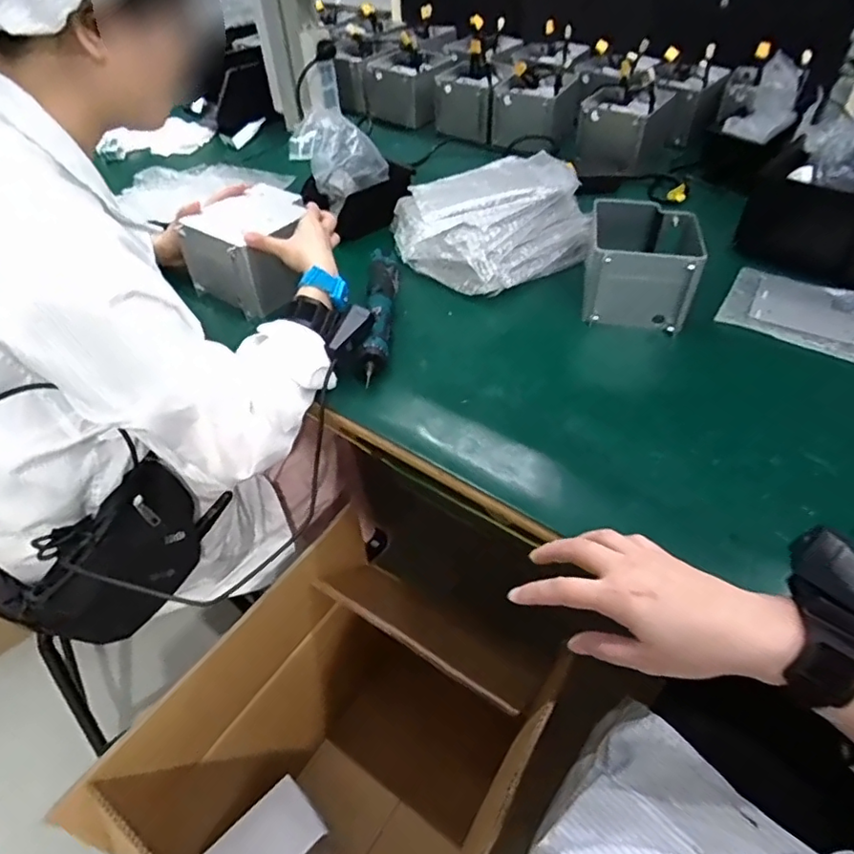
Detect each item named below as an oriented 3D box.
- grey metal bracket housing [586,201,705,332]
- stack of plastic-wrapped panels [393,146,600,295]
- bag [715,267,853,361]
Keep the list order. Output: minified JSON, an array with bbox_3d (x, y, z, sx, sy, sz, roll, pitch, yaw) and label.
[{"bbox_3d":[0.279,-0.214,0.750,0.138,0.096,0.159,12,47,14],"label":"grey metal bracket housing"},{"bbox_3d":[0.089,-0.302,0.836,0.267,0.108,0.211,-25,49,-21],"label":"stack of plastic-wrapped panels"},{"bbox_3d":[0.522,-0.151,0.762,0.224,0.018,0.154,24,51,24],"label":"bag"}]

